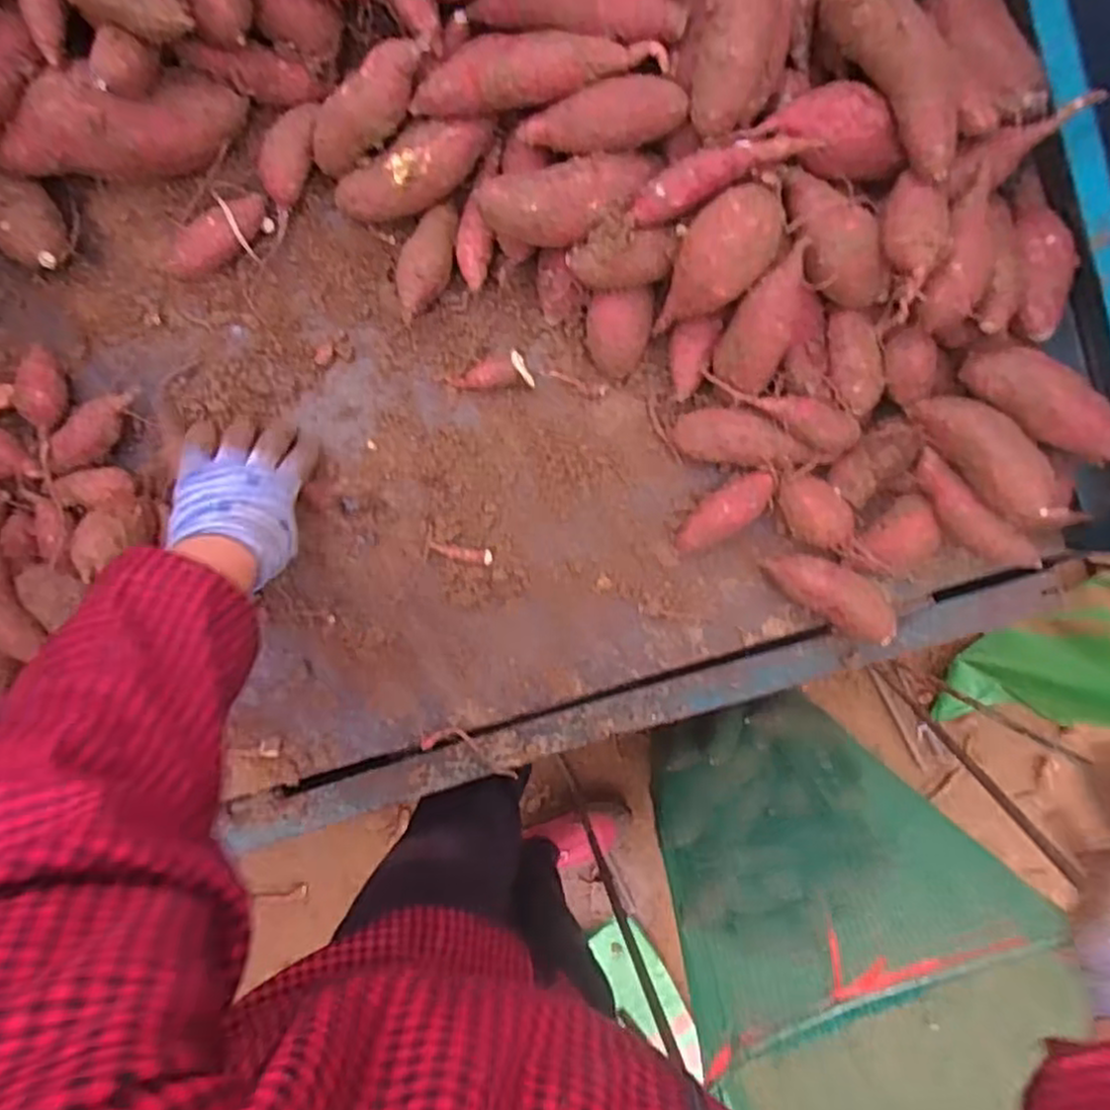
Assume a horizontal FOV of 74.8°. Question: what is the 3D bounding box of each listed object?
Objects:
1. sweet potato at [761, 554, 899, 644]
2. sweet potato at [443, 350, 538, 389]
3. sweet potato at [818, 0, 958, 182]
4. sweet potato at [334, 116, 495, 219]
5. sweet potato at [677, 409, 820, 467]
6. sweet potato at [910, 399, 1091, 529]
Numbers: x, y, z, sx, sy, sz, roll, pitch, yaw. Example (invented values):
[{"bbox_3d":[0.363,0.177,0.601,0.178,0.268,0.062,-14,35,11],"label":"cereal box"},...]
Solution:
[{"bbox_3d":[0.235,0.034,0.608,0.127,0.047,0.045,30,94,-3],"label":"sweet potato"},{"bbox_3d":[-0.053,-0.154,0.606,0.070,0.021,0.029,-2,95,0],"label":"sweet potato"},{"bbox_3d":[0.228,-0.324,0.476,0.046,0.037,0.161,-24,81,2],"label":"sweet potato"},{"bbox_3d":[-0.110,-0.300,0.575,0.128,0.061,0.057,-30,94,3],"label":"sweet potato"},{"bbox_3d":[0.155,-0.094,0.601,0.111,0.048,0.042,10,95,-1],"label":"sweet potato"},{"bbox_3d":[0.322,-0.073,0.535,0.043,0.038,0.131,-40,73,3],"label":"sweet potato"}]

